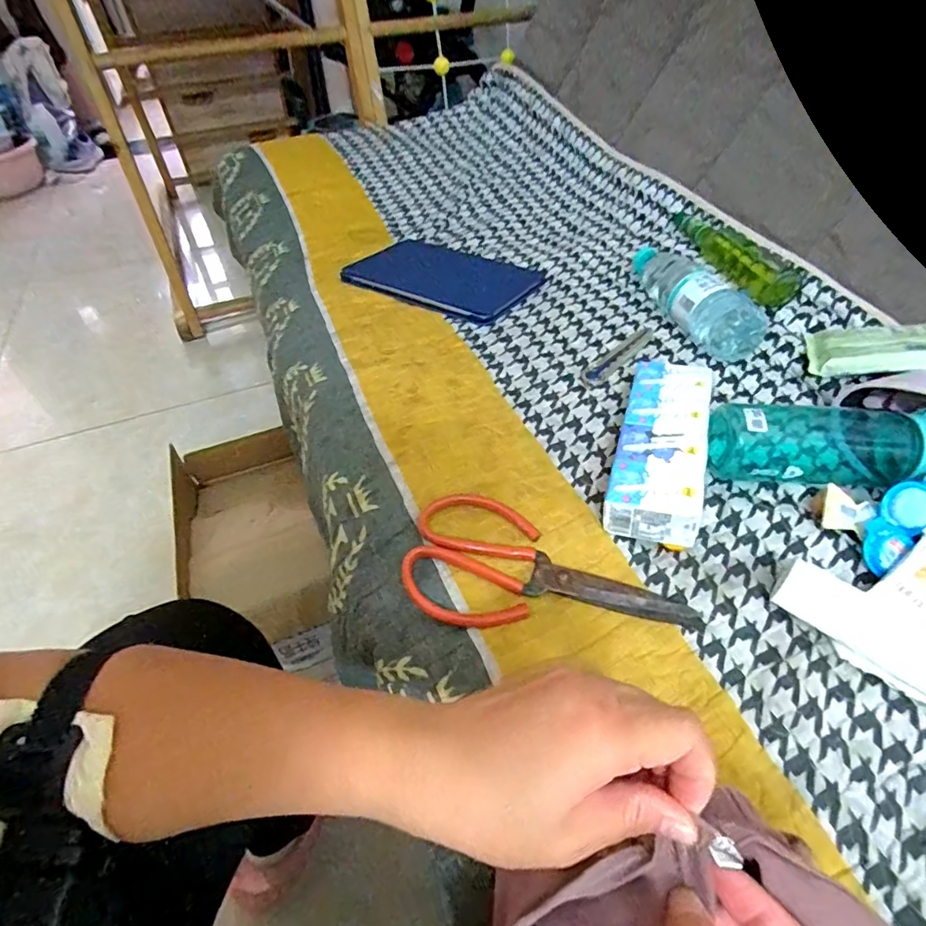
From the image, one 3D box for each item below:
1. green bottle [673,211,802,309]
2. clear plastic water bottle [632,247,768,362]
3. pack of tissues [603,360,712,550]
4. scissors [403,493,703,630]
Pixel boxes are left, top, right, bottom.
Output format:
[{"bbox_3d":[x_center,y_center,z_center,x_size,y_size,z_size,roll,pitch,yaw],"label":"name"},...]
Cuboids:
[{"bbox_3d":[0.362,-0.291,0.726,0.051,0.045,0.247,-10,48,-7],"label":"green bottle"},{"bbox_3d":[0.282,-0.216,0.662,0.075,0.062,0.230,-7,47,-4],"label":"clear plastic water bottle"},{"bbox_3d":[0.181,-0.022,0.493,0.073,0.040,0.210,13,49,13],"label":"pack of tissues"},{"bbox_3d":[0.065,0.075,0.423,0.218,0.020,0.108,1,47,2],"label":"scissors"}]

